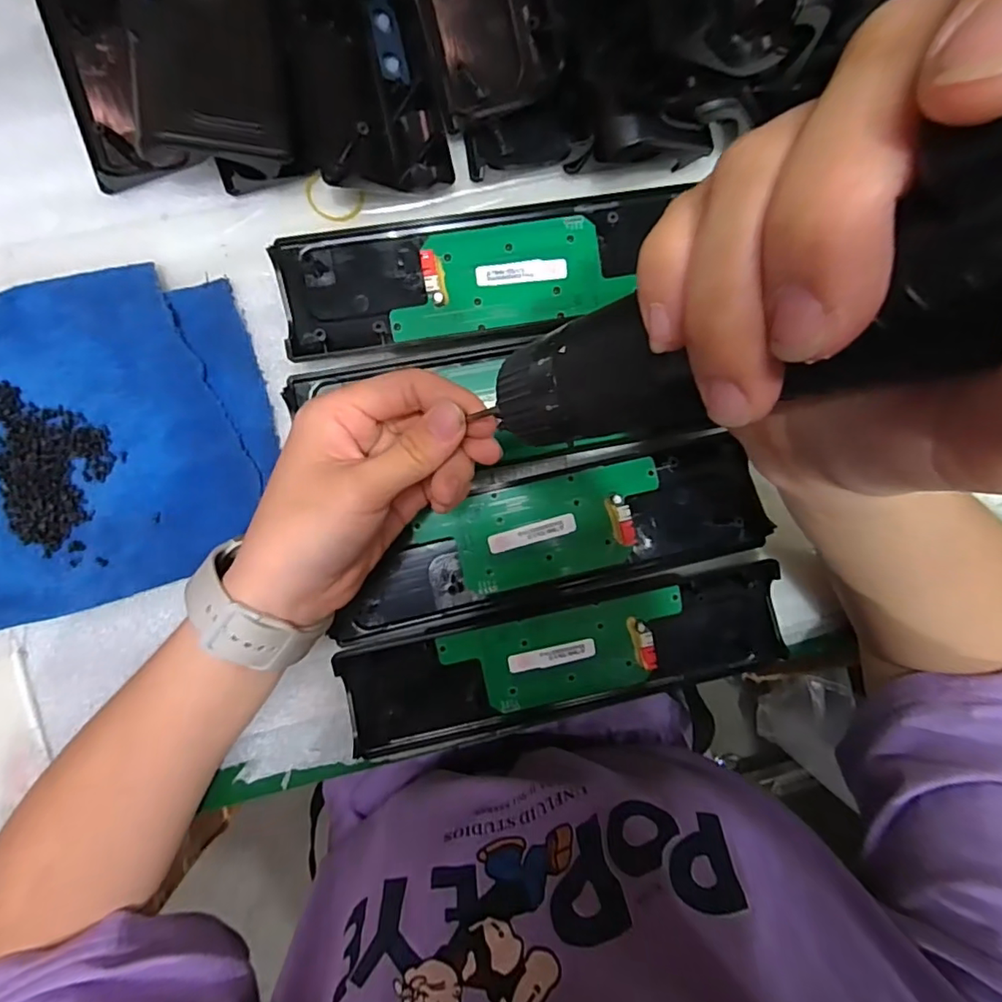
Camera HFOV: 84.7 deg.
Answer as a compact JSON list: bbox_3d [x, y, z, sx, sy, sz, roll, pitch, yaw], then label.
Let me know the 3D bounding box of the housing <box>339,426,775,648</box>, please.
[{"bbox_3d":[0.028,0.015,0.309,0.236,0.016,0.074,-13,92,-3],"label":"housing"}]

